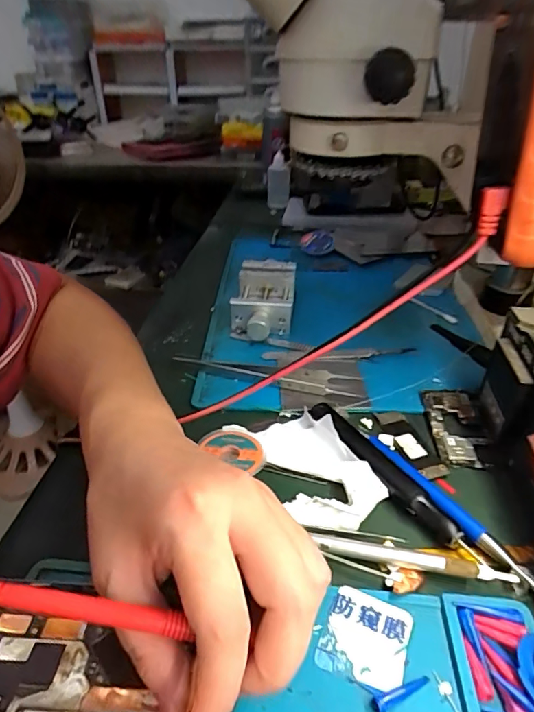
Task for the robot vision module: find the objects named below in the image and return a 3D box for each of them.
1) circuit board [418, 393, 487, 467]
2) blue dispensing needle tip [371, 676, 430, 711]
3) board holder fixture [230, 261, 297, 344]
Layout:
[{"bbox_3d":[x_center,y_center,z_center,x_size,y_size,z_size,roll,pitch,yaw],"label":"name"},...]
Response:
[{"bbox_3d":[0.131,0.048,0.326,0.033,0.006,0.068,3,34,4],"label":"circuit board"},{"bbox_3d":[0.056,0.140,0.194,0.027,0.004,0.006,-14,36,-20],"label":"blue dispensing needle tip"},{"bbox_3d":[-0.003,-0.056,0.456,0.057,0.032,0.110,2,34,4],"label":"board holder fixture"}]

